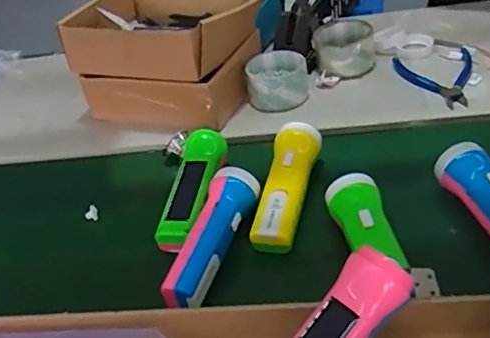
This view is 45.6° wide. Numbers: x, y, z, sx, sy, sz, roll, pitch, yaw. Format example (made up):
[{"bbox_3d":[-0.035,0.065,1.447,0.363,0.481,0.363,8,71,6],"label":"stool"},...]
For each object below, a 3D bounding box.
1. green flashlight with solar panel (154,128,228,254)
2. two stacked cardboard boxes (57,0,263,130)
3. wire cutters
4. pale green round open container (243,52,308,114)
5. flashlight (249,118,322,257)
[{"bbox_3d":[-0.056,0.018,0.654,0.058,0.041,0.174,1,38,10],"label":"green flashlight with solar panel"},{"bbox_3d":[-0.100,-0.173,0.821,0.224,0.133,0.202,12,41,22],"label":"two stacked cardboard boxes"},{"bbox_3d":[0.257,-0.125,0.789,0.102,0.008,0.145,2,38,11],"label":"wire cutters"},{"bbox_3d":[0.044,-0.123,0.794,0.080,0.050,0.084,-4,37,3],"label":"pale green round open container"},{"bbox_3d":[0.046,0.013,0.628,0.045,0.041,0.166,6,39,15],"label":"flashlight"}]

